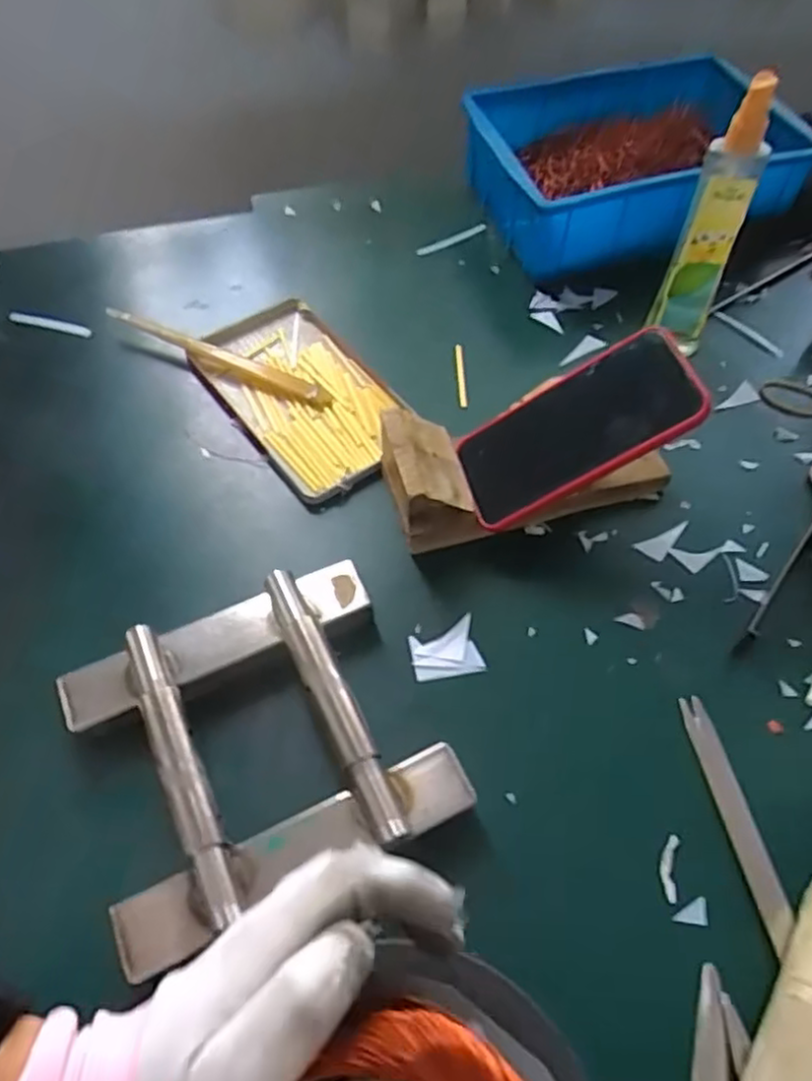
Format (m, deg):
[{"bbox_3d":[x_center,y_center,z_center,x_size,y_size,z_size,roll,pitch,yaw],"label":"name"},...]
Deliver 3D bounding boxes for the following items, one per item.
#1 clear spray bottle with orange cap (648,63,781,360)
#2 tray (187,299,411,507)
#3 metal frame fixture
[{"bbox_3d":[0.229,-0.231,0.550,0.040,0.209,0.028,14,57,8],"label":"clear spray bottle with orange cap"},{"bbox_3d":[-0.086,-0.125,0.605,0.118,0.014,0.206,-32,62,-20],"label":"tray"},{"bbox_3d":[-0.089,0.116,0.426,0.193,0.043,0.173,-22,59,-15],"label":"metal frame fixture"}]

